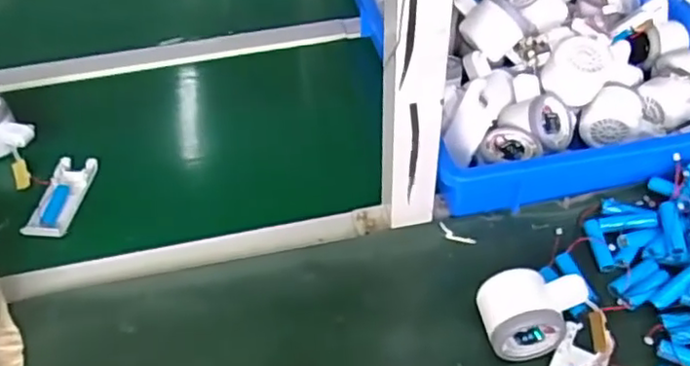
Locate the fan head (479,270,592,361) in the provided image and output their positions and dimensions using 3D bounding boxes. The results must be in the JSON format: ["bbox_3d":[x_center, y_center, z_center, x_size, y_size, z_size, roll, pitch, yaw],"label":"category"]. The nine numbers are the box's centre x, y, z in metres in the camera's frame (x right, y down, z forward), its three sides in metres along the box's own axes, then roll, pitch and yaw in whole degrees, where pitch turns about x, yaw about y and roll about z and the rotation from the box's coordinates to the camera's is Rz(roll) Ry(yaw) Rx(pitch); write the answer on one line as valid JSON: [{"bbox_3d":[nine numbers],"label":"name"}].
[{"bbox_3d":[0.148,0.100,0.515,0.075,0.053,0.062,-9,47,-6],"label":"fan head"}]

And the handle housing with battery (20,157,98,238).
[{"bbox_3d":[-0.290,0.018,0.660,0.040,0.019,0.104,12,50,-4],"label":"handle housing with battery"}]

